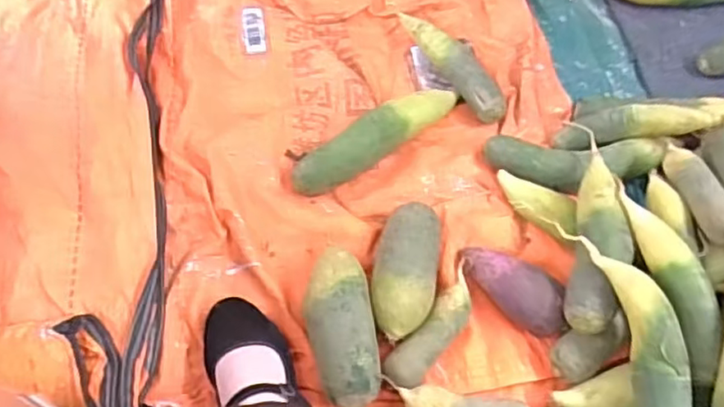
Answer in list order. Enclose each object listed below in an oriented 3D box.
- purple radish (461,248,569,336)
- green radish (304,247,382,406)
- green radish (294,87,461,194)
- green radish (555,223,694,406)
[{"bbox_3d":[0.176,0.100,0.743,0.141,0.060,0.059,32,62,14],"label":"purple radish"},{"bbox_3d":[-0.024,0.135,0.693,0.073,0.066,0.176,-8,61,-8],"label":"green radish"},{"bbox_3d":[0.027,-0.089,0.837,0.267,0.053,0.062,-28,65,-19],"label":"green radish"},{"bbox_3d":[0.285,0.150,0.643,0.073,0.054,0.261,-3,72,-6],"label":"green radish"}]

